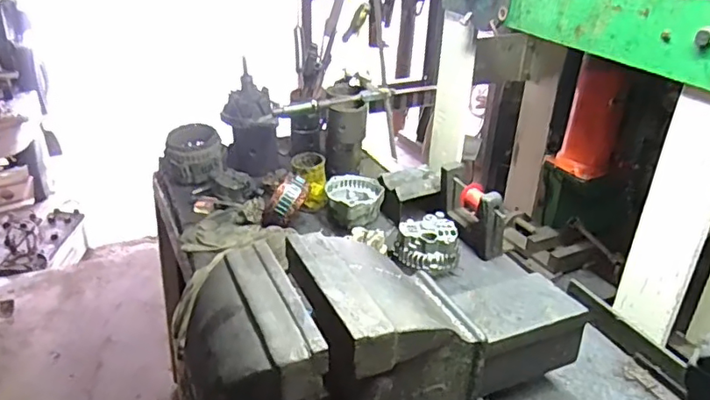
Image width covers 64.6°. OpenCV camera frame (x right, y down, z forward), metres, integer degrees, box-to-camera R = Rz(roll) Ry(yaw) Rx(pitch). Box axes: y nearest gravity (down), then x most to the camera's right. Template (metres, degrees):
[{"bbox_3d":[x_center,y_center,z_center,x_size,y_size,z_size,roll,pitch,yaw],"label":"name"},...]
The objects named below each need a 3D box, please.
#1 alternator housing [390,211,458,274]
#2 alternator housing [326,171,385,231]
[{"bbox_3d":[0.142,0.084,1.075,0.116,0.066,0.102,-22,37,-37],"label":"alternator housing"},{"bbox_3d":[-0.002,0.010,1.227,0.125,0.071,0.159,2,28,-1],"label":"alternator housing"}]

